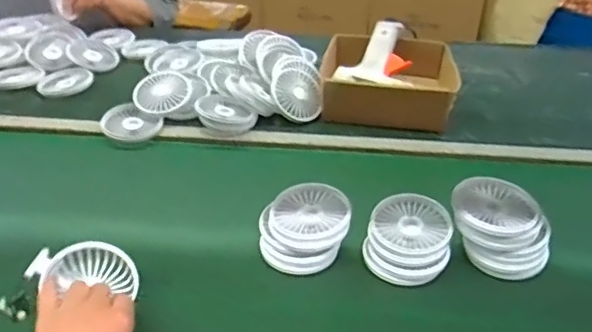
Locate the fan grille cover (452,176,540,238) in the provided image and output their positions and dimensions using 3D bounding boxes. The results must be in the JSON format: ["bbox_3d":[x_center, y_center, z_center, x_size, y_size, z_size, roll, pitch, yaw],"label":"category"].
[{"bbox_3d":[0.216,0.043,0.610,0.086,0.016,0.080,20,39,25],"label":"fan grille cover"}]

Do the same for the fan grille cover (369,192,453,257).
[{"bbox_3d":[0.133,0.065,0.635,0.087,0.016,0.088,20,39,26],"label":"fan grille cover"}]

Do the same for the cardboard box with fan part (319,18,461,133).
[{"bbox_3d":[0.151,-0.148,0.924,0.210,0.087,0.215,8,35,10],"label":"cardboard box with fan part"}]

